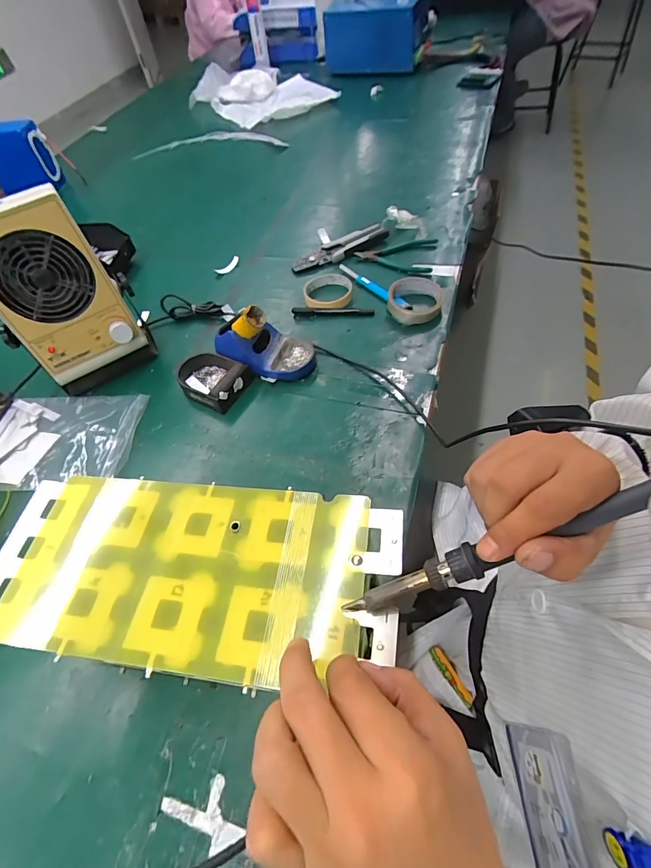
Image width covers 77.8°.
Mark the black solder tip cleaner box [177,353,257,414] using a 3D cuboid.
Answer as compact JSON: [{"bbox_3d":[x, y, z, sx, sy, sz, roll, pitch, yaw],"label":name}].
[{"bbox_3d":[-0.172,-0.084,0.603,0.105,0.034,0.080,28,63,21],"label":"black solder tip cleaner box"}]

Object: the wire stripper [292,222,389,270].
[{"bbox_3d":[0.029,-0.363,0.784,0.195,0.018,0.055,-27,58,-12],"label":"wire stripper"}]

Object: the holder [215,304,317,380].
[{"bbox_3d":[-0.092,-0.136,0.600,0.150,0.080,0.086,3,57,7],"label":"holder"}]

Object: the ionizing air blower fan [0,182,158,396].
[{"bbox_3d":[-0.366,-0.188,0.565,0.158,0.241,0.114,-27,58,-13],"label":"ionizing air blower fan"}]

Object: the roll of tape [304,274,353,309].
[{"bbox_3d":[0.004,-0.250,0.708,0.085,0.018,0.091,-2,56,4],"label":"roll of tape"}]

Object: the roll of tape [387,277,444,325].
[{"bbox_3d":[0.148,-0.225,0.669,0.087,0.030,0.096,7,57,10],"label":"roll of tape"}]

